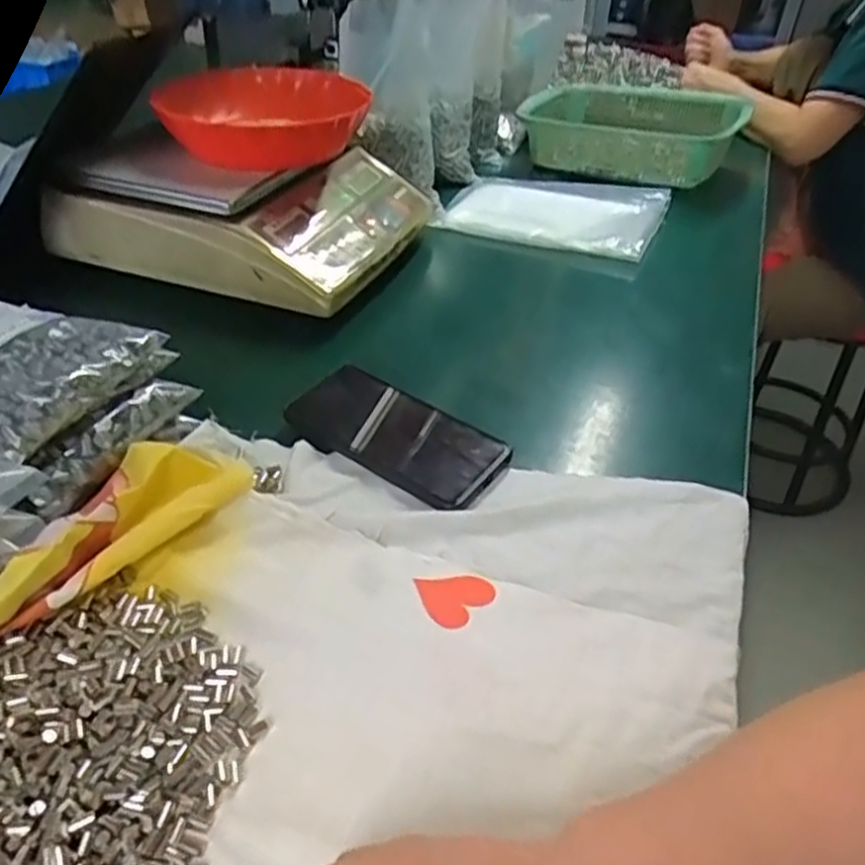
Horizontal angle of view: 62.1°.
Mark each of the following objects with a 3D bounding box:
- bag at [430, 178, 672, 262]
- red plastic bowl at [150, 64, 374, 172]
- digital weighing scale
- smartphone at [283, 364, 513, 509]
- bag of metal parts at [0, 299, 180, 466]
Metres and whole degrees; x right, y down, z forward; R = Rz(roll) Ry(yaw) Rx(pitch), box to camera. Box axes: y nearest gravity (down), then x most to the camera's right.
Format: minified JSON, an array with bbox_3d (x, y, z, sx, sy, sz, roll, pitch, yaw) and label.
[{"bbox_3d":[0.142,-0.271,0.886,0.263,0.039,0.188,16,41,15],"label":"bag"},{"bbox_3d":[-0.163,-0.312,0.718,0.186,0.055,0.195,1,38,-2],"label":"red plastic bowl"},{"bbox_3d":[-0.187,-0.240,0.769,0.304,0.117,0.304,14,39,15],"label":"digital weighing scale"},{"bbox_3d":[-0.025,0.000,0.527,0.158,0.012,0.078,27,50,22],"label":"smartphone"},{"bbox_3d":[-0.279,-0.044,0.455,0.161,0.041,0.140,14,40,13],"label":"bag of metal parts"}]

